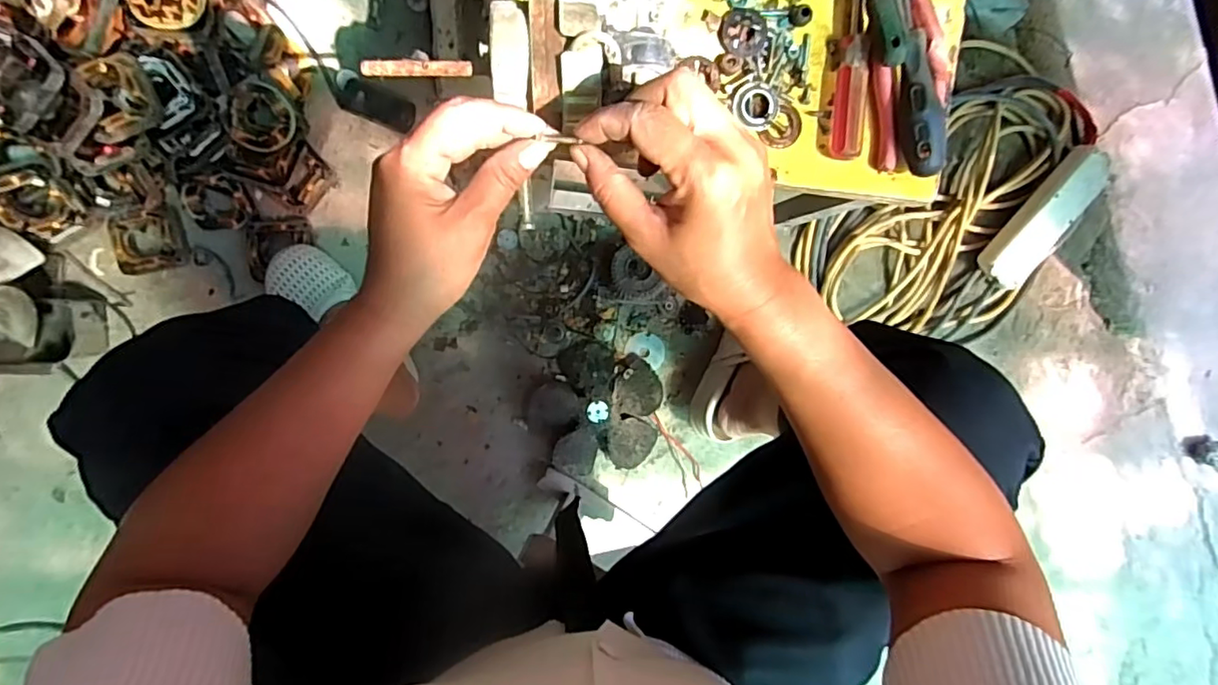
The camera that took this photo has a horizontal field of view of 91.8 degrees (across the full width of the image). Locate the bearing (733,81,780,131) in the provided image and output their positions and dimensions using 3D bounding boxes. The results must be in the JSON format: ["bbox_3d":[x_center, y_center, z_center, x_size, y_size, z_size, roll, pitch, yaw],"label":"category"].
[{"bbox_3d":[0.108,-0.173,0.429,0.033,0.006,0.032,0,93,-5],"label":"bearing"}]

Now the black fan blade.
[{"bbox_3d":[-0.017,0.098,0.862,0.177,0.033,0.180,3,92,-5],"label":"black fan blade"}]

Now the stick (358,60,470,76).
[{"bbox_3d":[-0.118,-0.170,0.365,0.065,0.007,0.009,-5,93,-5],"label":"stick"}]

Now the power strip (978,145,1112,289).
[{"bbox_3d":[0.670,-0.187,0.901,0.095,0.035,0.228,34,102,-8],"label":"power strip"}]

